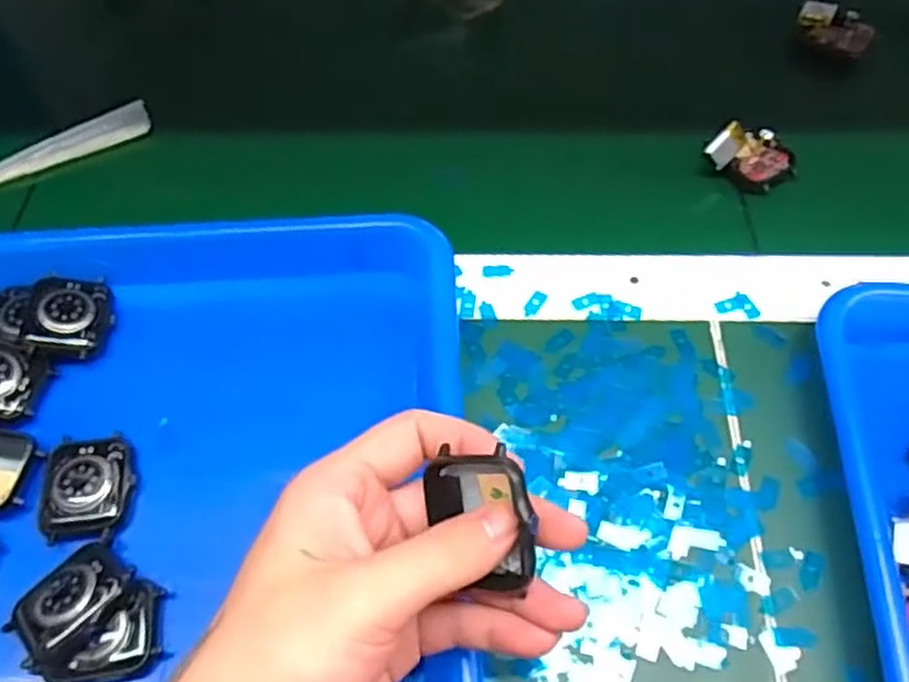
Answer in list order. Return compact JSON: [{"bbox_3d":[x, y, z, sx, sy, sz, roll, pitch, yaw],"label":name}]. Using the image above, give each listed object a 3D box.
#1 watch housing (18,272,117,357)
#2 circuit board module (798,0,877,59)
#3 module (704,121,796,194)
[{"bbox_3d":[-0.190,-0.012,0.370,0.038,0.011,0.039,16,68,-22],"label":"watch housing"},{"bbox_3d":[0.251,-0.206,0.493,0.050,0.019,0.027,40,67,22],"label":"circuit board module"},{"bbox_3d":[0.171,-0.104,0.424,0.050,0.028,0.037,-32,63,-17],"label":"module"}]

